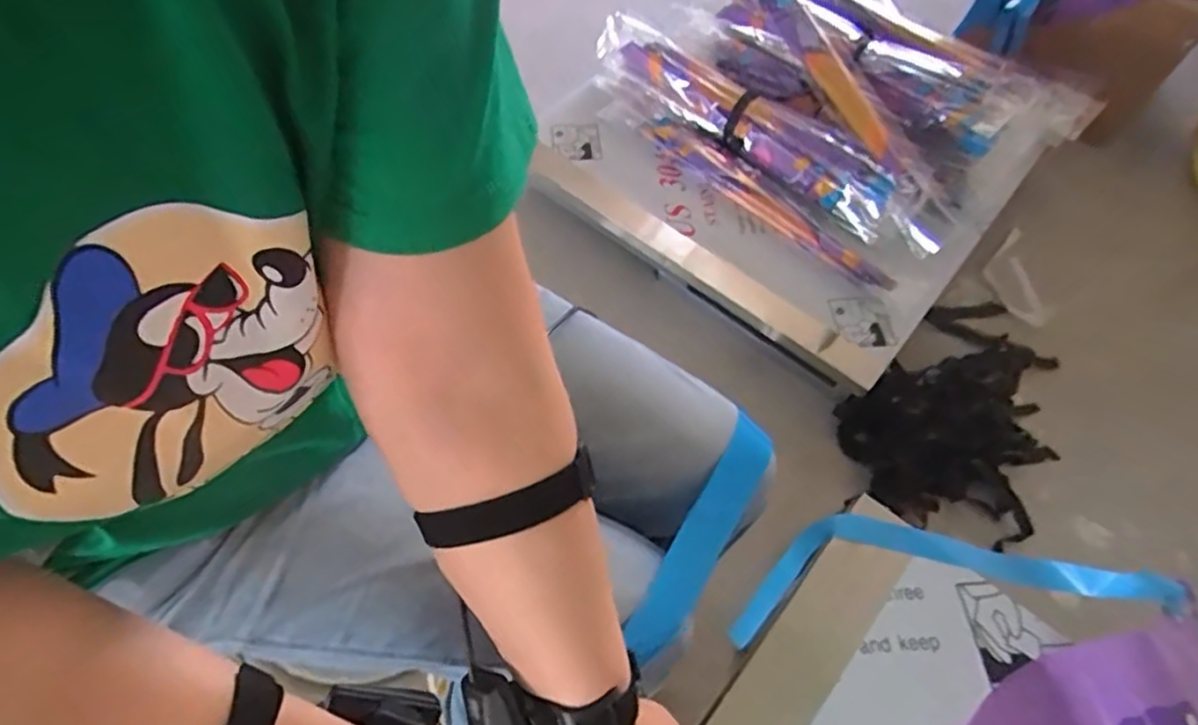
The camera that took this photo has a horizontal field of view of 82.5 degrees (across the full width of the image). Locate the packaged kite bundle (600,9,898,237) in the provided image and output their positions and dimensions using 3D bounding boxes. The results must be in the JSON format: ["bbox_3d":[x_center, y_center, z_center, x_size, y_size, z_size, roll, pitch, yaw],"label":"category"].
[{"bbox_3d":[0.250,-0.439,1.252,0.633,0.108,0.096,38,64,18],"label":"packaged kite bundle"}]

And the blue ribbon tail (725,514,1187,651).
[{"bbox_3d":[0.274,0.186,0.577,0.342,0.101,0.083,-7,56,20],"label":"blue ribbon tail"}]

